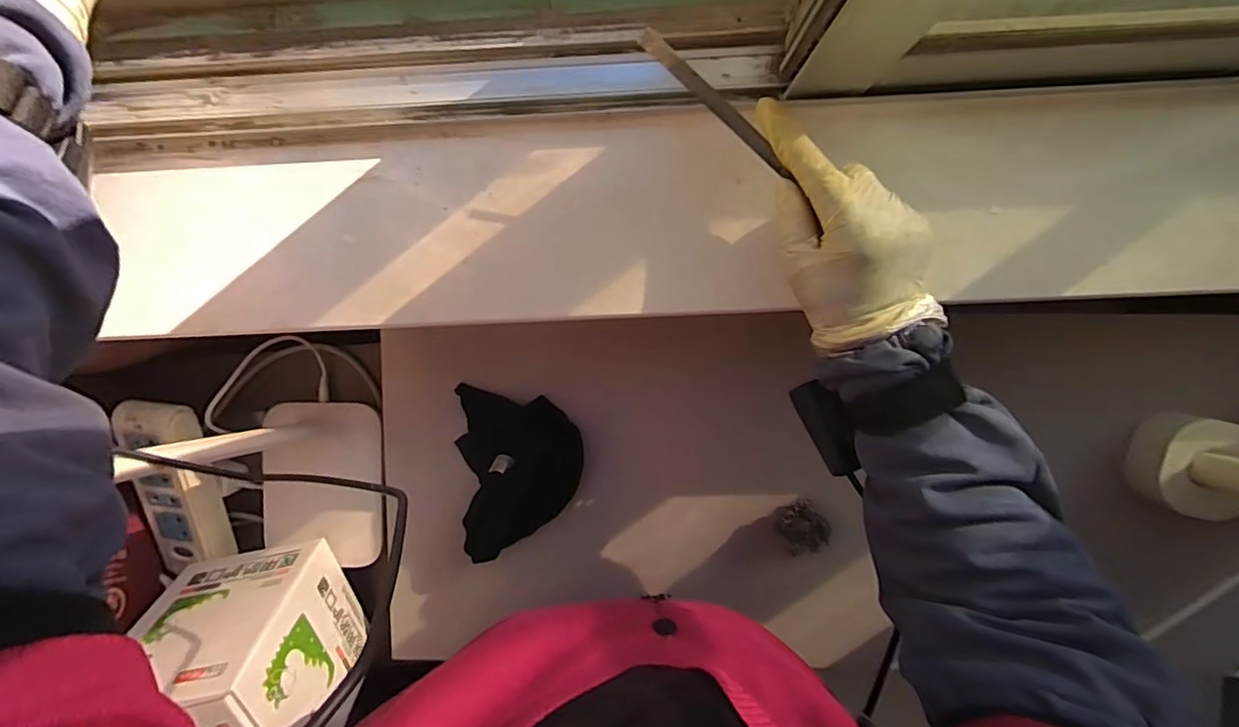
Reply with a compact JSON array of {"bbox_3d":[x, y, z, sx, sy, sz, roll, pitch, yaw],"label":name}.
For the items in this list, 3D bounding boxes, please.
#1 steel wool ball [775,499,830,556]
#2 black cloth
[{"bbox_3d":[0.171,0.154,0.529,0.042,0.034,0.051,-38,94,5],"label":"steel wool ball"},{"bbox_3d":[-0.096,0.105,0.527,0.116,0.030,0.148,5,96,1],"label":"black cloth"}]

